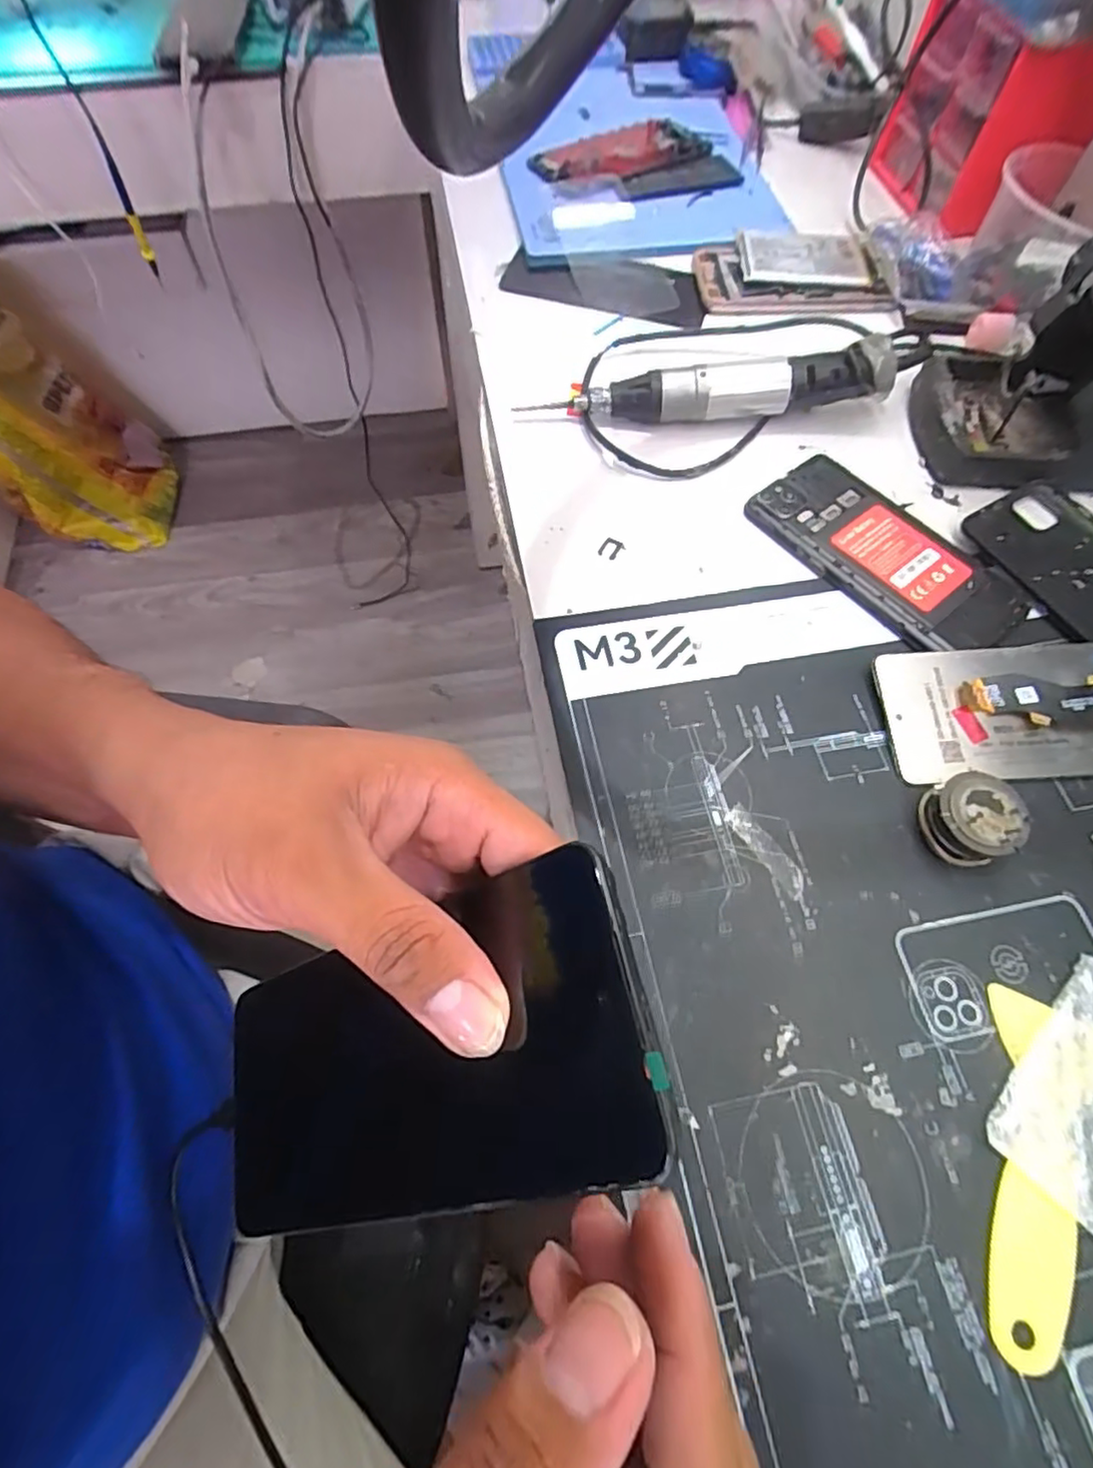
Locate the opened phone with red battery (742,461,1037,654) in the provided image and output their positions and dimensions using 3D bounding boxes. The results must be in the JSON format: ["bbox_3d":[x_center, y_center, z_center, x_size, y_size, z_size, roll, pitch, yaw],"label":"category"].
[{"bbox_3d":[0.199,-0.109,0.374,0.086,0.010,0.152,-33,68,-15],"label":"opened phone with red battery"}]

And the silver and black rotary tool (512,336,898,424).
[{"bbox_3d":[0.105,-0.219,0.406,0.230,0.036,0.027,-3,64,-1],"label":"silver and black rotary tool"}]

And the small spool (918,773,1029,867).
[{"bbox_3d":[0.197,0.040,0.298,0.036,0.024,0.039,0,64,0],"label":"small spool"}]

